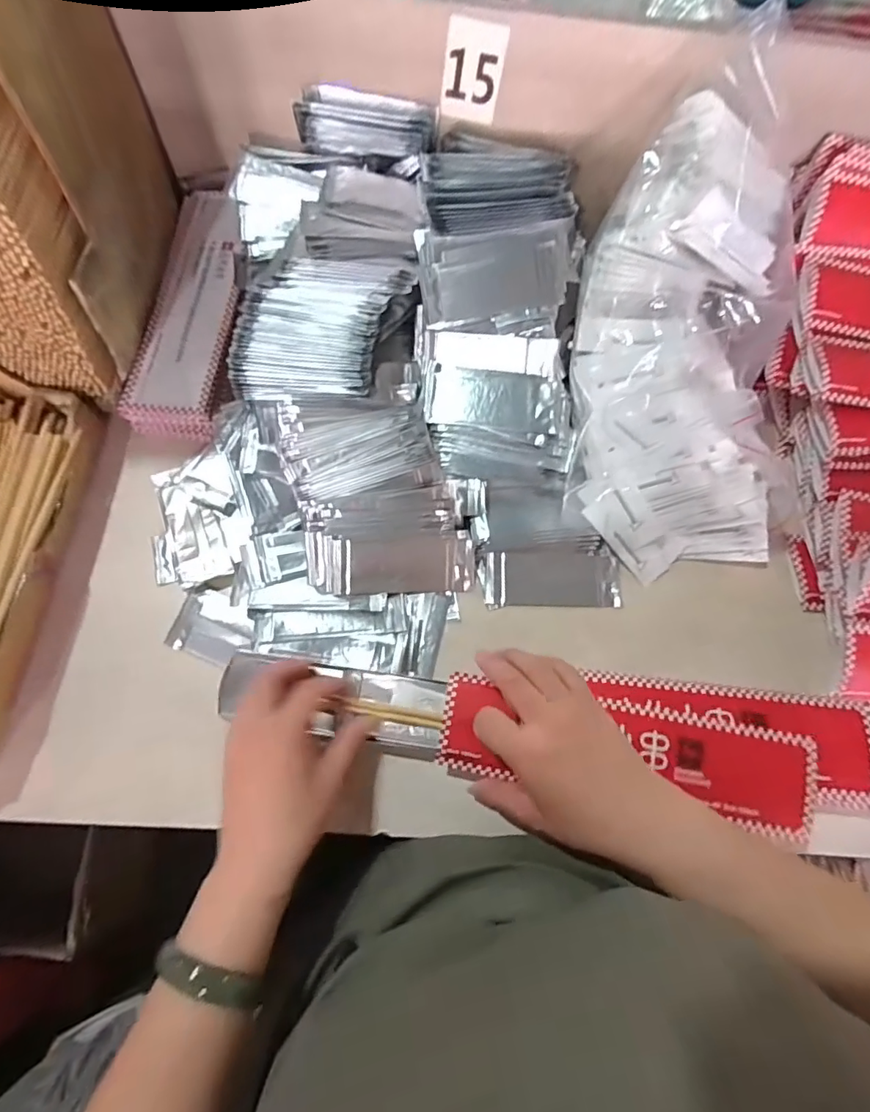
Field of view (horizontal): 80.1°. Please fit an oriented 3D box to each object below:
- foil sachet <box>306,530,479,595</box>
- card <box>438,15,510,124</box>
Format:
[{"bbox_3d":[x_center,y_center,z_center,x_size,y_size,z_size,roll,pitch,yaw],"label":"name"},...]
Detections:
[{"bbox_3d":[-0.037,0.006,0.452,0.142,0.010,0.054,-1,100,-10],"label":"foil sachet"},{"bbox_3d":[0.033,-0.425,0.454,0.052,0.064,0.004,10,58,0],"label":"card"}]

